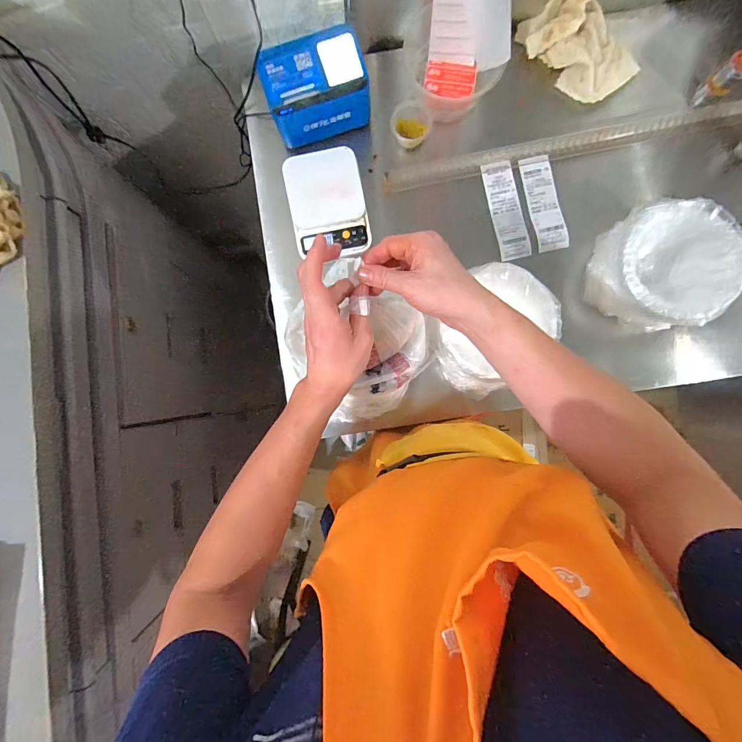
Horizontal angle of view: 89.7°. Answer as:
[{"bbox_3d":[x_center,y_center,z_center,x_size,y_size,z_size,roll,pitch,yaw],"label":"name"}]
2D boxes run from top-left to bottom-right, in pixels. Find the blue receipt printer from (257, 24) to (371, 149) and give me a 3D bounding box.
[{"bbox_3d":[-0.091,-0.480,0.637,0.172,0.080,0.129,-17,88,0],"label":"blue receipt printer"}]

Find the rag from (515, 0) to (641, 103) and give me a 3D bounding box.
[{"bbox_3d":[0.370,-0.577,0.645,0.125,0.075,0.202,-44,88,-1],"label":"rag"}]

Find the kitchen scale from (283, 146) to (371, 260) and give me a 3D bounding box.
[{"bbox_3d":[-0.078,-0.297,0.664,0.131,0.026,0.179,-10,88,1],"label":"kitchen scale"}]

